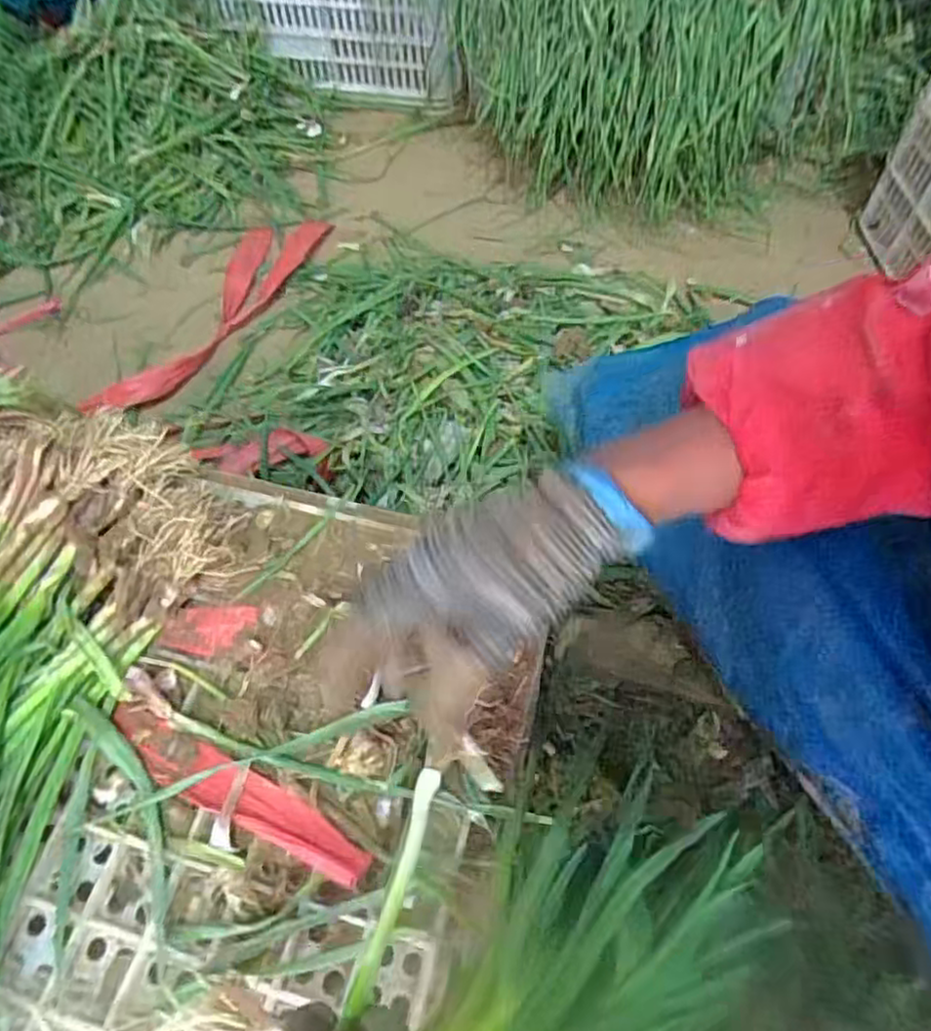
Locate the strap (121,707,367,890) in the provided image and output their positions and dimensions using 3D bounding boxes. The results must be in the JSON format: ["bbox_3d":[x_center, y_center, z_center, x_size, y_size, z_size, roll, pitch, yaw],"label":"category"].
[{"bbox_3d":[-0.142,0.169,0.425,0.189,0.015,0.031,22,64,14],"label":"strap"}]

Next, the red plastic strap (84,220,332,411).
[{"bbox_3d":[-0.383,-0.310,1.044,0.109,0.039,0.500,27,65,16],"label":"red plastic strap"}]

